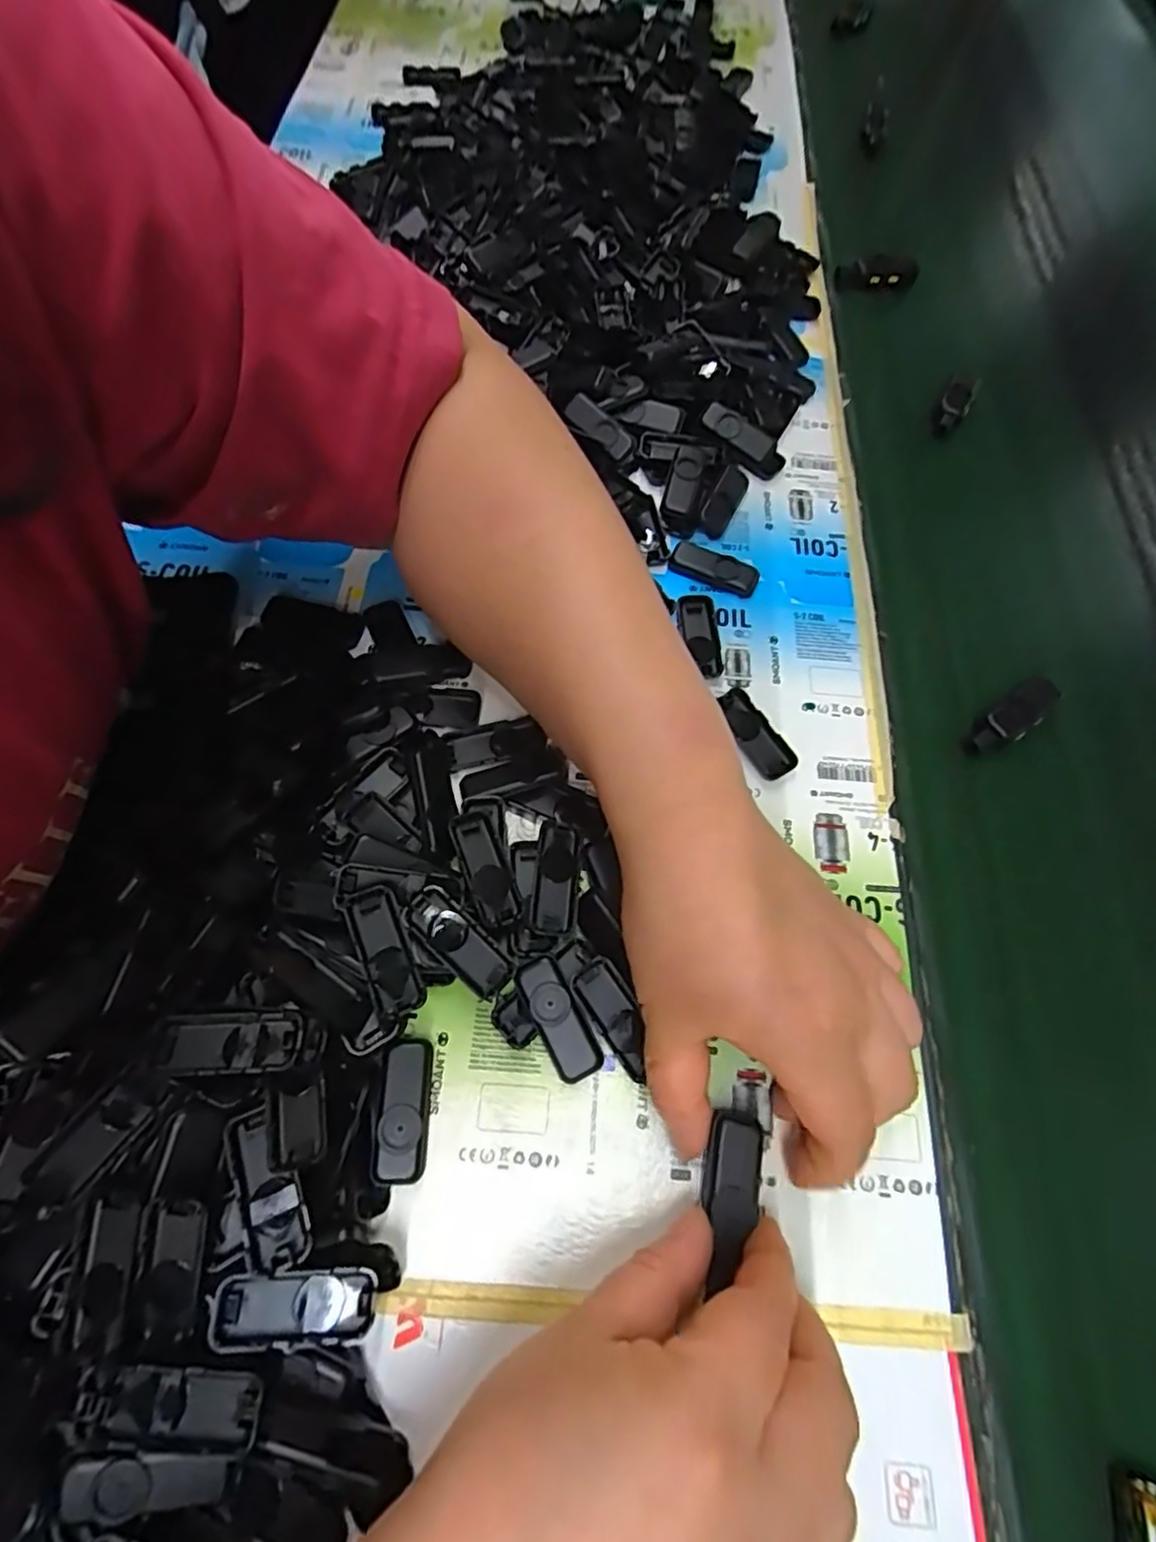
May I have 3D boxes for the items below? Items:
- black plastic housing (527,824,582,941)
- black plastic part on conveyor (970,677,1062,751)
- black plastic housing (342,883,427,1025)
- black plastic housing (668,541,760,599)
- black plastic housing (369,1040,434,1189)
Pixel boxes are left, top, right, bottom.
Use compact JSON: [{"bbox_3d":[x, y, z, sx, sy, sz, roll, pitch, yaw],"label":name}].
[{"bbox_3d":[-0.009,0.044,0.260,0.017,0.006,0.044,6,67,-1],"label":"black plastic housing"},{"bbox_3d":[0.209,-0.025,0.308,0.049,0.007,0.018,-37,73,-2],"label":"black plastic part on conveyor"},{"bbox_3d":[-0.070,0.066,0.236,0.017,0.004,0.046,-22,77,-15],"label":"black plastic housing"},{"bbox_3d":[0.069,-0.103,0.328,0.045,0.007,0.019,23,68,7],"label":"black plastic housing"},{"bbox_3d":[-0.062,0.122,0.229,0.018,0.007,0.046,1,67,-3],"label":"black plastic housing"}]

